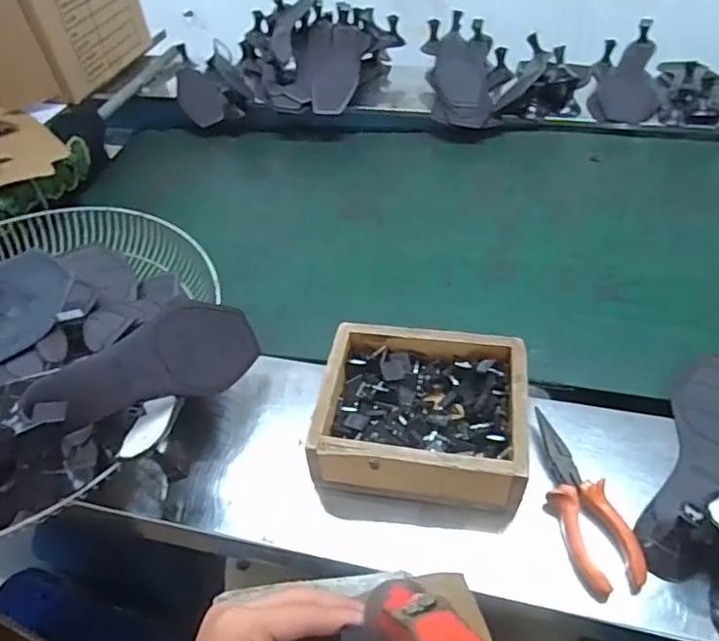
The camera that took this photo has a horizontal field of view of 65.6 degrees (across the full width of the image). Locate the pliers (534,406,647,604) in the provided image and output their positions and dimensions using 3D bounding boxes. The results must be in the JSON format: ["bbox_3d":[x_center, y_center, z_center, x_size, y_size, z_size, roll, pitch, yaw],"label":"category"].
[{"bbox_3d":[0.181,0.146,0.468,0.051,0.026,0.155,-10,46,-5],"label":"pliers"}]

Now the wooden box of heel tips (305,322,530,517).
[{"bbox_3d":[0.057,0.082,0.510,0.177,0.056,0.156,5,46,10],"label":"wooden box of heel tips"}]

